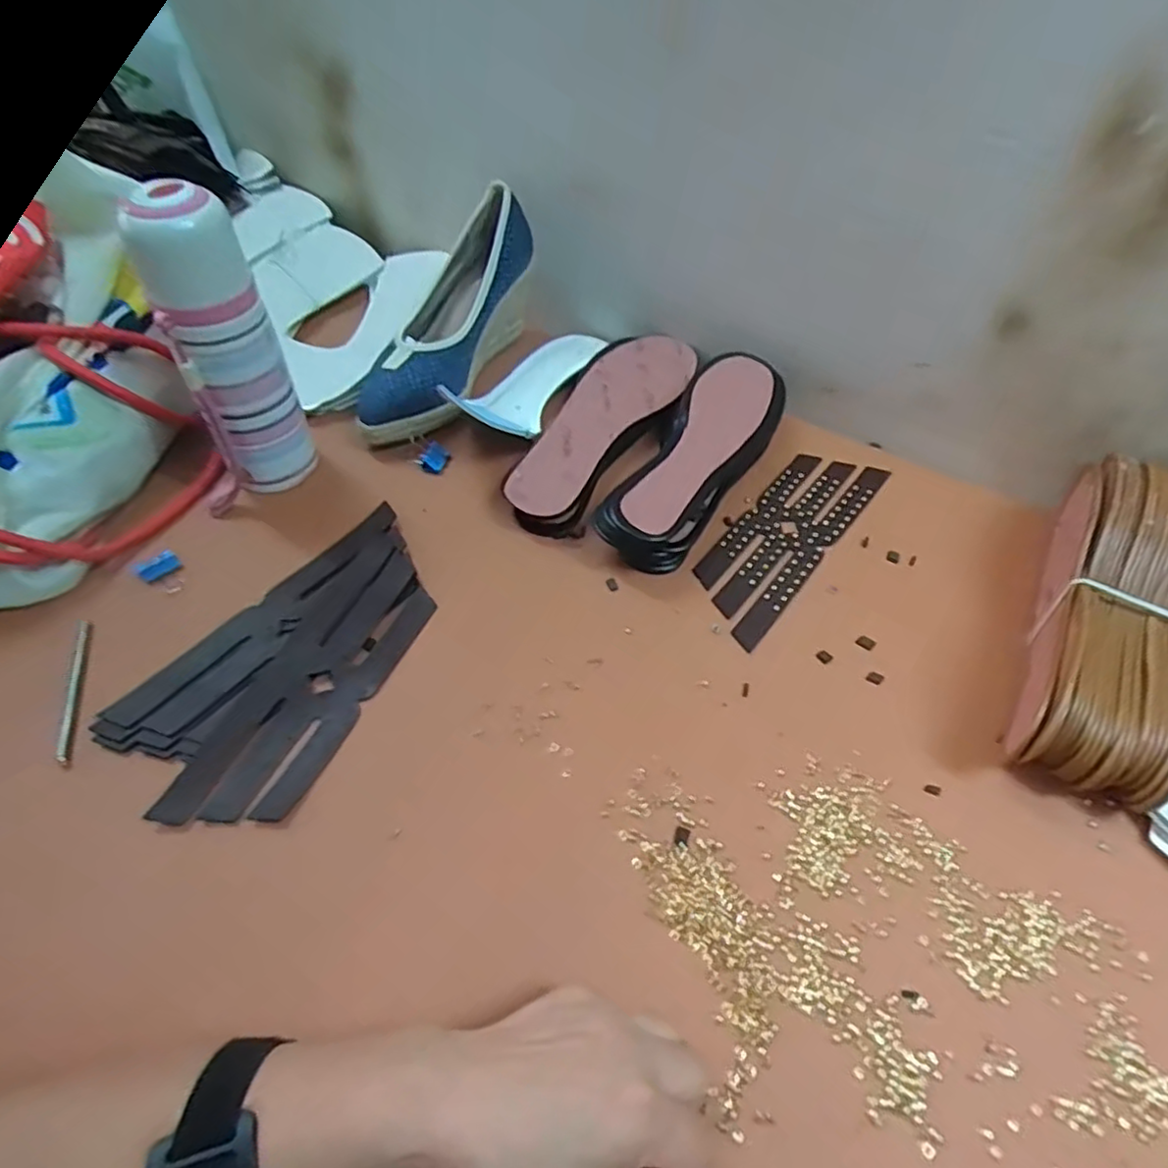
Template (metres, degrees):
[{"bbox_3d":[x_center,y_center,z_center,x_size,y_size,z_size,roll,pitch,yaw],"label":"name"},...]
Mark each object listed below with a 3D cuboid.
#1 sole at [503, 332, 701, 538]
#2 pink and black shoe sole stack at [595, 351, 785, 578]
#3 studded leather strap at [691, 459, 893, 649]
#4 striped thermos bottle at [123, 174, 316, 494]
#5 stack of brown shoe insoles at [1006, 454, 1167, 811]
[{"bbox_3d":[0.018,-0.135,0.567,0.083,0.026,0.234,23,55,15],"label":"sole"},{"bbox_3d":[0.090,-0.098,0.534,0.075,0.056,0.218,27,56,16],"label":"pink and black shoe sole stack"},{"bbox_3d":[0.156,-0.041,0.523,0.068,0.004,0.210,34,58,22],"label":"studded leather strap"},{"bbox_3d":[-0.241,-0.162,0.461,0.062,0.207,0.073,-22,56,-18],"label":"striped thermos bottle"},{"bbox_3d":[0.338,0.023,0.435,0.081,0.088,0.239,27,57,16],"label":"stack of brown shoe insoles"}]

